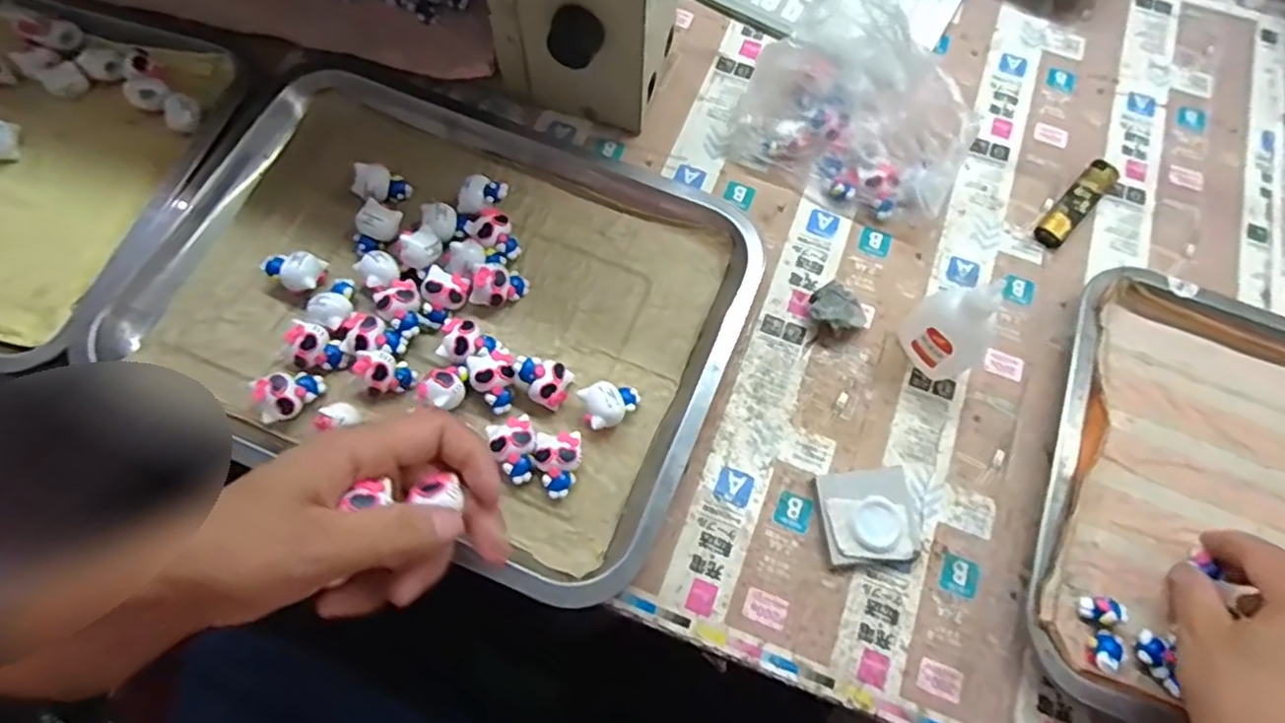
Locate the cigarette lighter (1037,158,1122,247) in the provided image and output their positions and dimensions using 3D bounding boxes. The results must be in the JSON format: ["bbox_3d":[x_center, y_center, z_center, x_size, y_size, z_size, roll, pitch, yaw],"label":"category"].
[{"bbox_3d":[0.298,-0.108,0.463,0.021,0.016,0.081,43,75,13],"label":"cigarette lighter"}]

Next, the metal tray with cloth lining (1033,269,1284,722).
[{"bbox_3d":[0.388,0.102,0.375,0.313,0.030,0.263,20,71,6],"label":"metal tray with cloth lining"}]

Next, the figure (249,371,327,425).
[{"bbox_3d":[-0.203,0.021,0.387,0.034,0.026,0.025,-17,71,-7],"label":"figure"}]

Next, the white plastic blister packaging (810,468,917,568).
[{"bbox_3d":[0.126,0.086,0.377,0.052,0.016,0.051,-5,70,-3],"label":"white plastic blister packaging"}]

